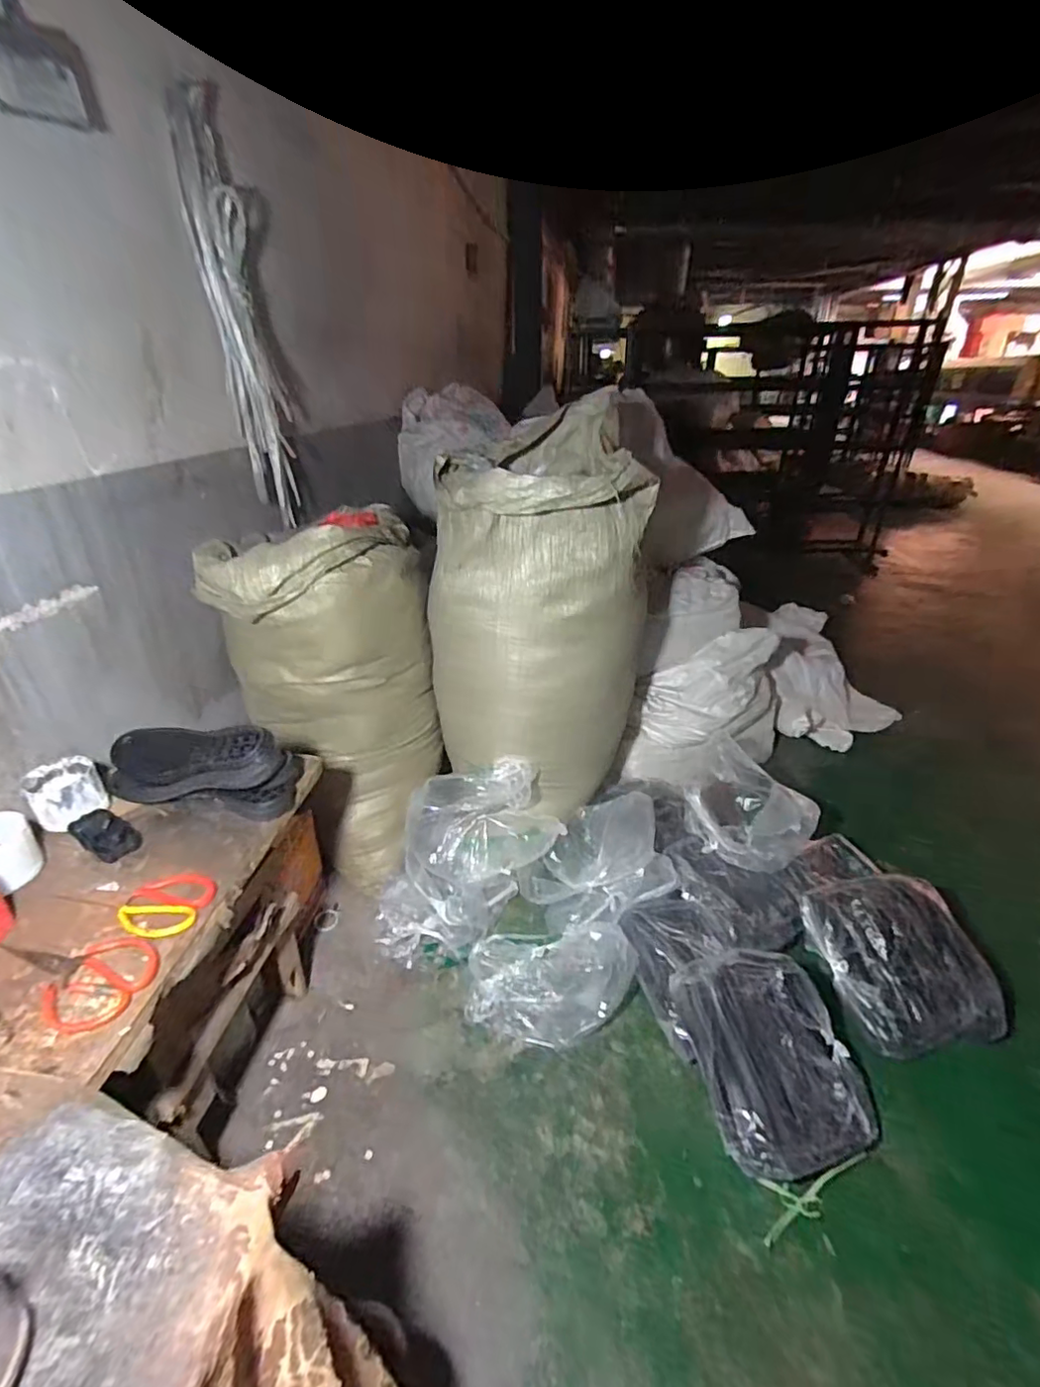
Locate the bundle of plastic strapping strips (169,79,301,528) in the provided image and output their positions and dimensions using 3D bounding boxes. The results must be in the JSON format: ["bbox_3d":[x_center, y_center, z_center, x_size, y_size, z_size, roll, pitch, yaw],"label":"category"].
[{"bbox_3d":[-0.547,-0.704,1.130,0.097,0.658,0.125,-6,32,-11],"label":"bundle of plastic strapping strips"}]

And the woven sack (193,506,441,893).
[{"bbox_3d":[-0.391,0.019,1.263,0.396,0.775,0.364,-6,32,-11],"label":"woven sack"}]

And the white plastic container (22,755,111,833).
[{"bbox_3d":[-0.658,0.146,0.825,0.099,0.067,0.085,26,39,35],"label":"white plastic container"}]

